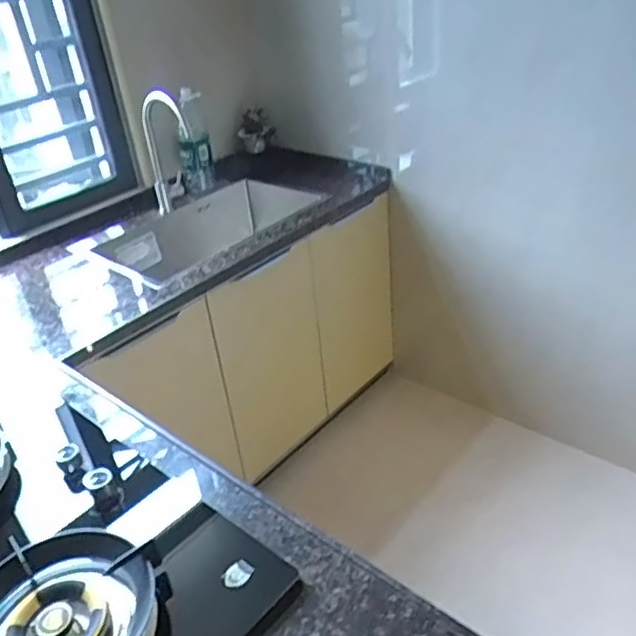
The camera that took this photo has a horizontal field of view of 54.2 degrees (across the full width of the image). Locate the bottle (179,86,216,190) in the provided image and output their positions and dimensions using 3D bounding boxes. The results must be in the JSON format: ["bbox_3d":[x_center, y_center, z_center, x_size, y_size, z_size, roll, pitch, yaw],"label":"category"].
[{"bbox_3d":[-0.358,-0.513,1.794,0.084,0.263,0.067,-9,33,-6],"label":"bottle"}]

